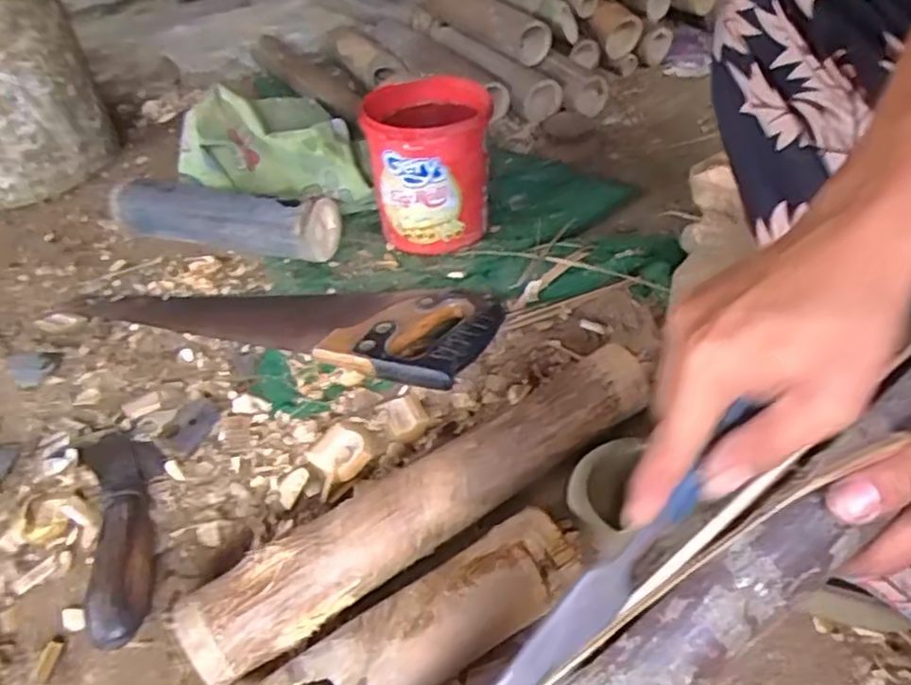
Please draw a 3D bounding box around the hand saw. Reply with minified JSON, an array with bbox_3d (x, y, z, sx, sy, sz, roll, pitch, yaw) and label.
[{"bbox_3d":[-0.194,-0.044,0.731,0.493,0.047,0.131,13,48,19],"label":"hand saw"}]

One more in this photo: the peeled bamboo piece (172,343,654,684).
[{"bbox_3d":[-0.010,0.120,0.529,0.393,0.064,0.059,-28,48,-21],"label":"peeled bamboo piece"}]

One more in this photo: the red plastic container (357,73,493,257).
[{"bbox_3d":[-0.028,-0.210,0.808,0.137,0.149,0.144,-4,44,2],"label":"red plastic container"}]

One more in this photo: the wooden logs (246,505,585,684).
[{"bbox_3d":[-0.060,0.213,0.453,0.319,0.045,0.075,-28,48,-21],"label":"wooden logs"}]

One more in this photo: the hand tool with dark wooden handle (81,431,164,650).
[{"bbox_3d":[-0.265,0.146,0.556,0.060,0.029,0.198,-19,46,-12],"label":"hand tool with dark wooden handle"}]

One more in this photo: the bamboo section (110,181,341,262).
[{"bbox_3d":[-0.283,-0.156,0.845,0.286,0.072,0.079,8,46,14],"label":"bamboo section"}]

